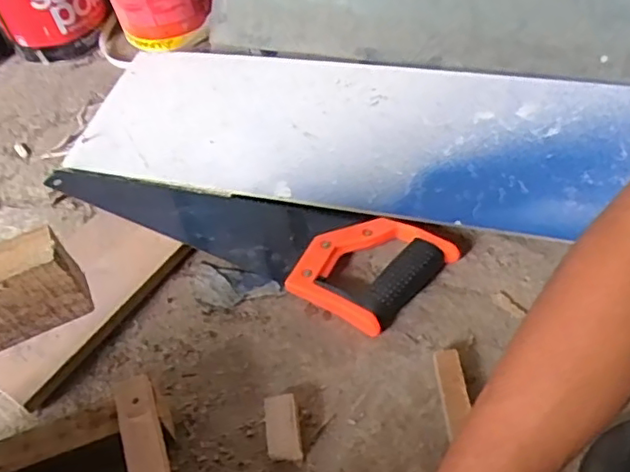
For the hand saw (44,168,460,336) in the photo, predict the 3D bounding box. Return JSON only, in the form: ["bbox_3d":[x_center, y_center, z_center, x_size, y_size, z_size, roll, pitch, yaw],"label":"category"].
[{"bbox_3d":[-0.072,-0.020,0.641,0.421,0.032,0.128,21,55,21],"label":"hand saw"}]

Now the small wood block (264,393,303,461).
[{"bbox_3d":[-0.026,0.153,0.492,0.026,0.012,0.050,-9,71,-2],"label":"small wood block"}]

